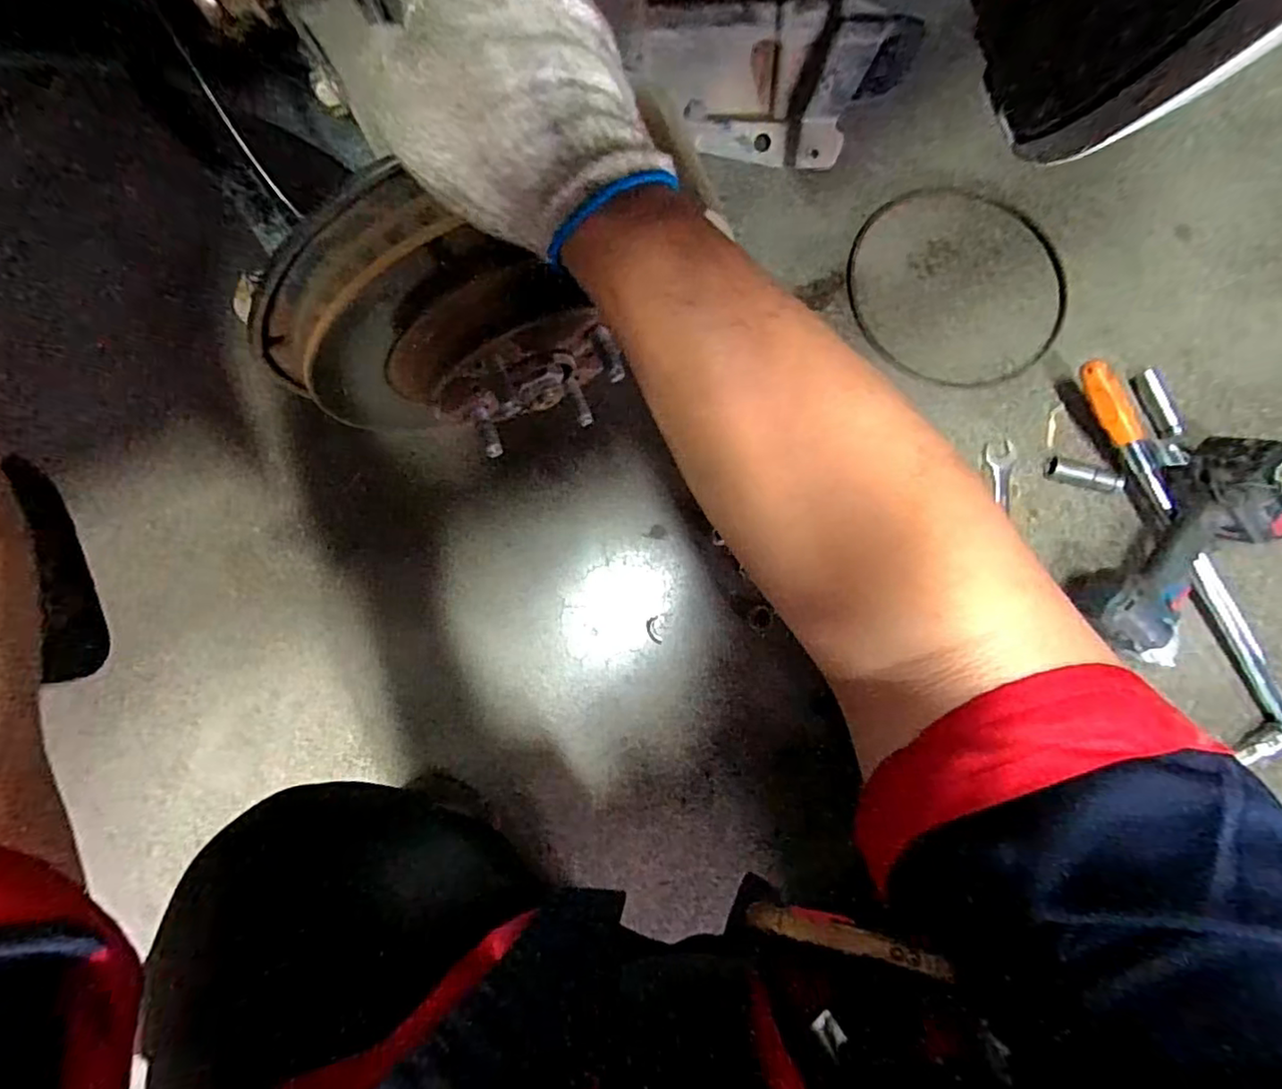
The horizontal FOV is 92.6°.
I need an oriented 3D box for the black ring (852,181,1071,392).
[{"bbox_3d":[0.382,-0.315,0.744,0.262,0.010,0.242,12,87,2],"label":"black ring"}]

